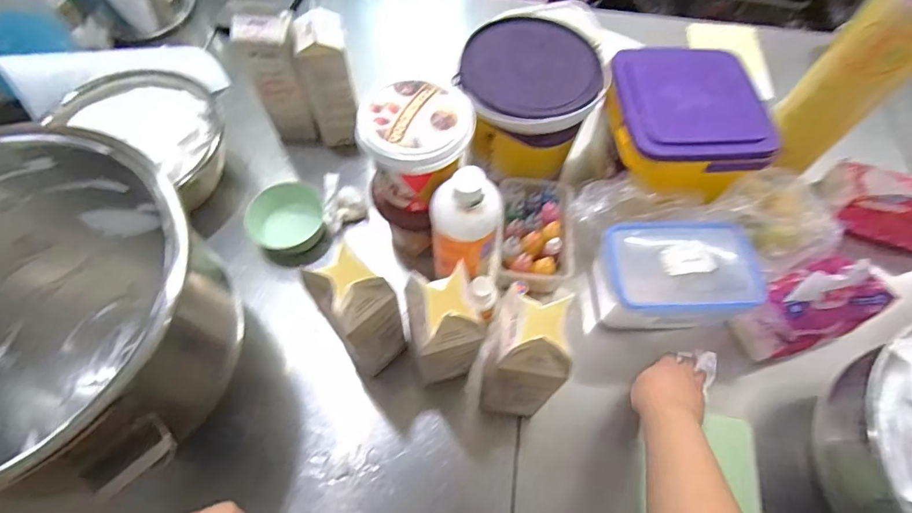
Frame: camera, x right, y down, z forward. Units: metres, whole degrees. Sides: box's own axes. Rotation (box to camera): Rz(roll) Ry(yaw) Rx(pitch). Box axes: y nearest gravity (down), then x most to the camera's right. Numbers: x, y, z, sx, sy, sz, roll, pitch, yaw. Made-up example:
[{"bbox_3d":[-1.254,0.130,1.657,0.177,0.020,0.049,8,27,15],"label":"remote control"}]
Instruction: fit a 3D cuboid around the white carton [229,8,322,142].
[{"bbox_3d":[-0.279,-0.276,0.735,0.083,0.210,0.064,-7,64,-5],"label":"white carton"}]

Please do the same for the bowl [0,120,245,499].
[{"bbox_3d":[-0.406,0.086,0.497,0.320,0.266,0.330,1,63,-1],"label":"bowl"}]

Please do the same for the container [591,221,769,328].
[{"bbox_3d":[0.302,0.031,0.664,0.200,0.115,0.129,-2,63,-3],"label":"container"}]

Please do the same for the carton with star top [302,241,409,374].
[{"bbox_3d":[-0.107,0.070,0.526,0.066,0.208,0.072,37,68,16],"label":"carton with star top"}]

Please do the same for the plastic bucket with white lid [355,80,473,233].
[{"bbox_3d":[-0.051,-0.115,0.595,0.123,0.164,0.127,1,63,-1],"label":"plastic bucket with white lid"}]

